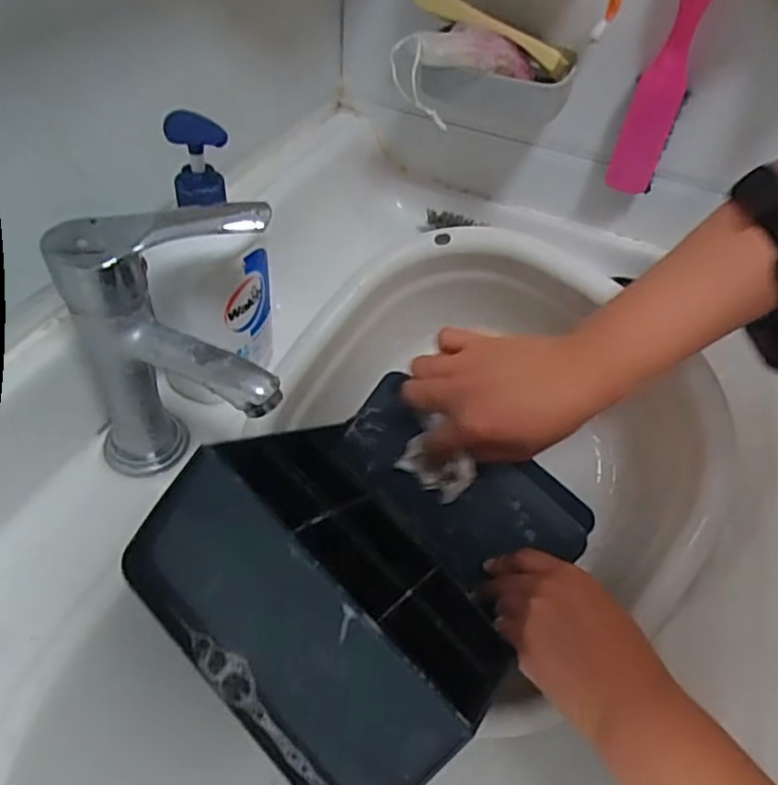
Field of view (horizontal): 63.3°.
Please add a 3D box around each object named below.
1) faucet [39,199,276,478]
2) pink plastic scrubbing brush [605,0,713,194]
[{"bbox_3d":[-0.119,-0.023,0.379,0.129,0.176,0.083,16,46,9],"label":"faucet"},{"bbox_3d":[0.234,-0.277,0.508,0.043,0.229,0.033,21,47,14],"label":"pink plastic scrubbing brush"}]

